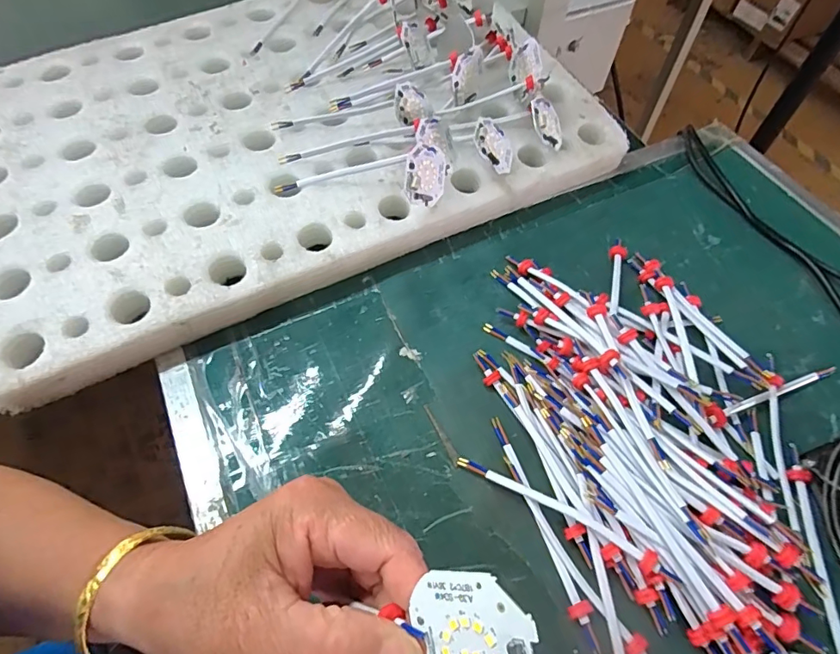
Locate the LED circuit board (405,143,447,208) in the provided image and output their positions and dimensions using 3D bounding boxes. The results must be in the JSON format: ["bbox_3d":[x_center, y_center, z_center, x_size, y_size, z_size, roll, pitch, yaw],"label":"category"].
[{"bbox_3d":[0.007,-0.121,0.394,0.009,0.046,0.049,11,16,38],"label":"LED circuit board"}]

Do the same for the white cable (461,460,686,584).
[{"bbox_3d":[0.086,0.112,0.299,0.134,0.024,0.012,30,61,16],"label":"white cable"}]

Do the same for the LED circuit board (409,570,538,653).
[{"bbox_3d":[0.015,0.100,0.148,0.008,0.043,0.046,7,69,-50],"label":"LED circuit board"}]

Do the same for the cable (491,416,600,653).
[{"bbox_3d":[0.075,0.120,0.303,0.011,0.007,0.140,-15,59,-12],"label":"cable"}]

